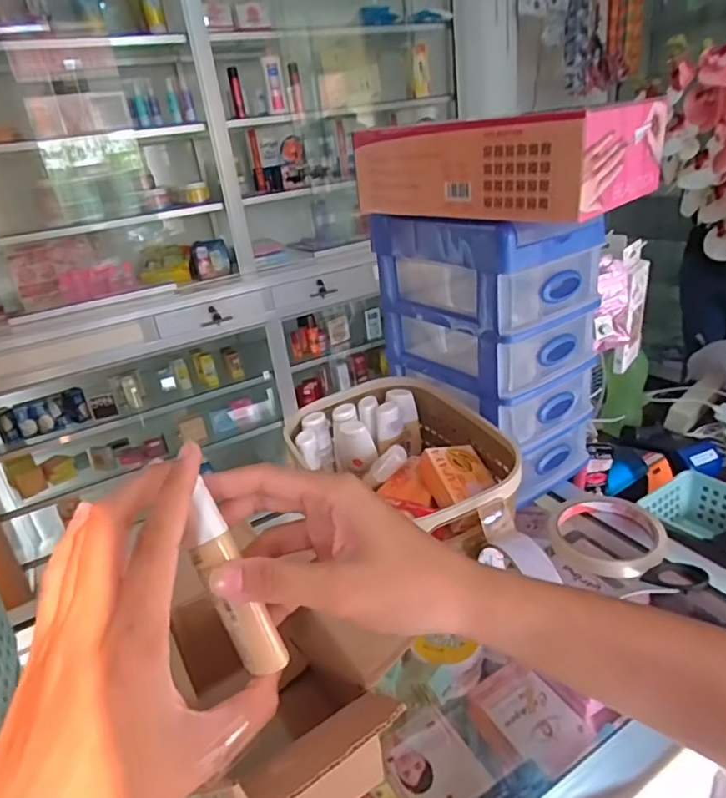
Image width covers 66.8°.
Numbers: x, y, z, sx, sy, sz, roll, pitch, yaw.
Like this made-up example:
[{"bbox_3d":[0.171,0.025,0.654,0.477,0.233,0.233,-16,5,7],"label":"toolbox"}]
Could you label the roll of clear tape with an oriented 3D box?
[{"bbox_3d":[0.216,0.120,0.489,0.094,0.029,0.094,-6,25,3],"label":"roll of clear tape"}]

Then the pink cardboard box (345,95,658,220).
[{"bbox_3d":[0.108,-0.189,0.447,0.209,0.063,0.114,15,34,39],"label":"pink cardboard box"}]

